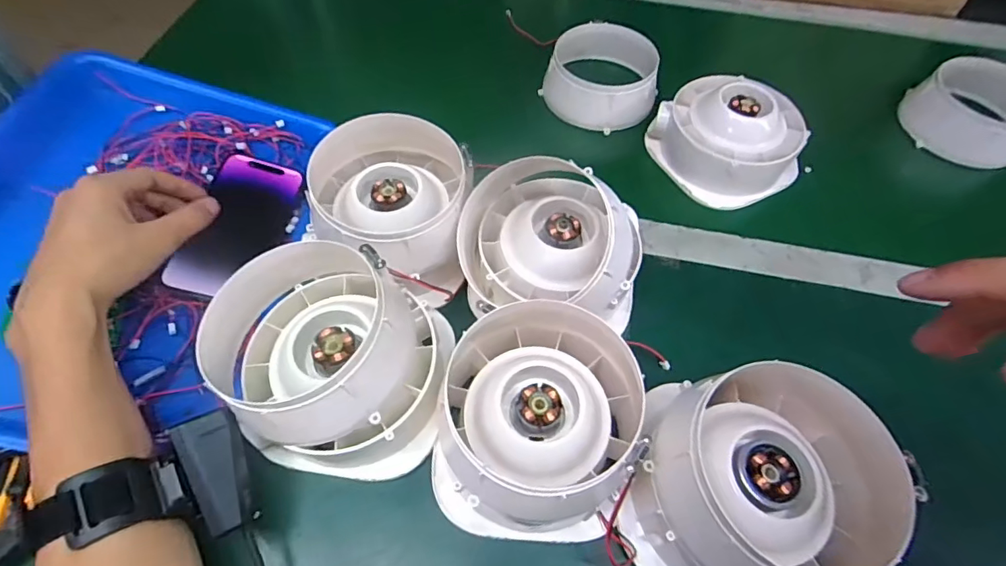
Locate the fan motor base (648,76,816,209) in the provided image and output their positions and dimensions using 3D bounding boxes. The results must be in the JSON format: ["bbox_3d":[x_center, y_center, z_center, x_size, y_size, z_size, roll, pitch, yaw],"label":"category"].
[{"bbox_3d":[0.231,-0.154,0.511,0.123,0.063,0.134,1,58,-1],"label":"fan motor base"}]

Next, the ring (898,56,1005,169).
[{"bbox_3d":[0.530,-0.195,0.562,0.126,0.071,0.126,1,58,-1],"label":"ring"}]

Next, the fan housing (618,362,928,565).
[{"bbox_3d":[0.150,0.127,0.308,0.148,0.097,0.135,-14,59,-10],"label":"fan housing"}]

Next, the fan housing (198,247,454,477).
[{"bbox_3d":[-0.114,0.051,0.341,0.150,0.095,0.142,27,61,15],"label":"fan housing"}]

